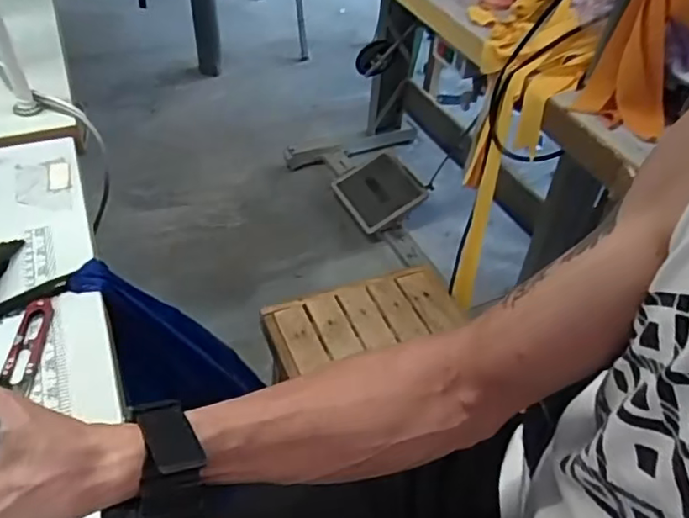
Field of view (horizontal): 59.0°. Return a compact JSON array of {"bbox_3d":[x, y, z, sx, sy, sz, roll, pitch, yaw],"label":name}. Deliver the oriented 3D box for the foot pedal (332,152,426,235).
[{"bbox_3d":[0.092,-0.196,1.716,0.201,0.049,0.207,-38,77,-9],"label":"foot pedal"}]

